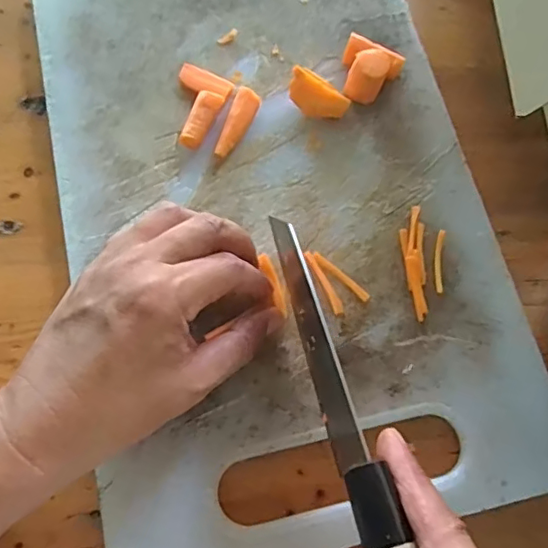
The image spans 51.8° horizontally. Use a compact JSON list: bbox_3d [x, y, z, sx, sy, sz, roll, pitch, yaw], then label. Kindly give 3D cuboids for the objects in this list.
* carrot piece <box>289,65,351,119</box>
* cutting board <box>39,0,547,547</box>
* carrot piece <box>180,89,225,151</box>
[{"bbox_3d":[0.028,-0.110,0.355,0.038,0.021,0.022,23,73,4],"label":"carrot piece"},{"bbox_3d":[-0.002,-0.051,0.338,0.236,0.018,0.400,-11,74,-6],"label":"cutting board"},{"bbox_3d":[-0.045,-0.096,0.351,0.014,0.014,0.039,22,73,4],"label":"carrot piece"}]

